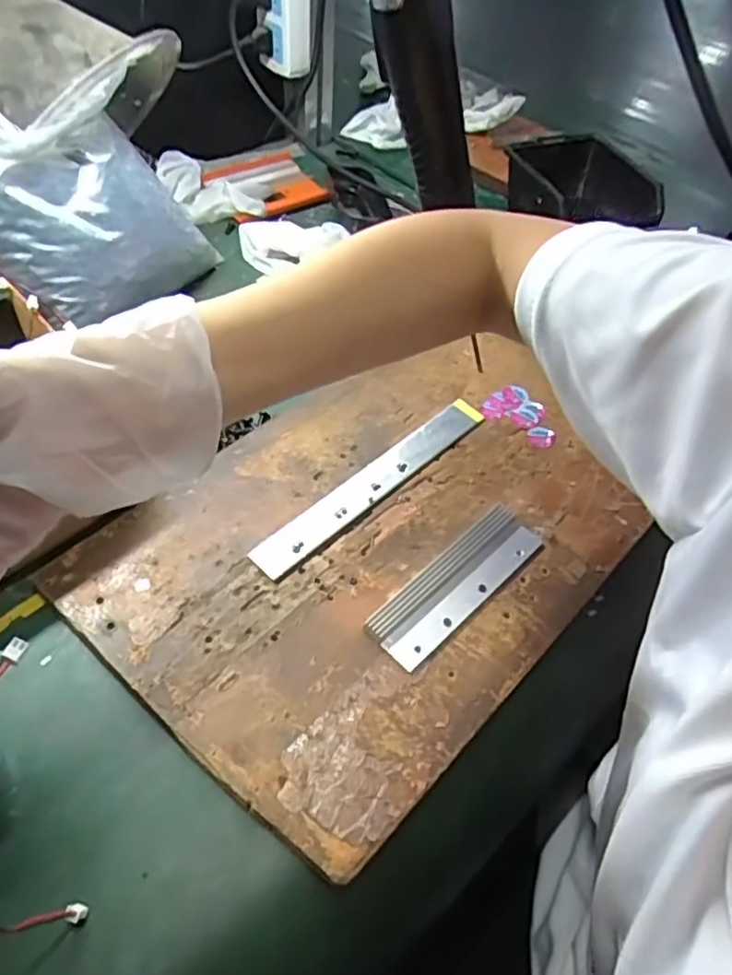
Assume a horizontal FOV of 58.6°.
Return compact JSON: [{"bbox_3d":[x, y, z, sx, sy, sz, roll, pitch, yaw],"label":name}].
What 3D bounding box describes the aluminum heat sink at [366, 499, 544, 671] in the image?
[{"bbox_3d":[0.059,0.060,0.418,0.131,0.007,0.042,-37,63,-26],"label":"aluminum heat sink"}]

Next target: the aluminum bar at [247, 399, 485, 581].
[{"bbox_3d":[0.007,-0.006,0.467,0.211,0.006,0.027,-38,64,-27],"label":"aluminum bar"}]

